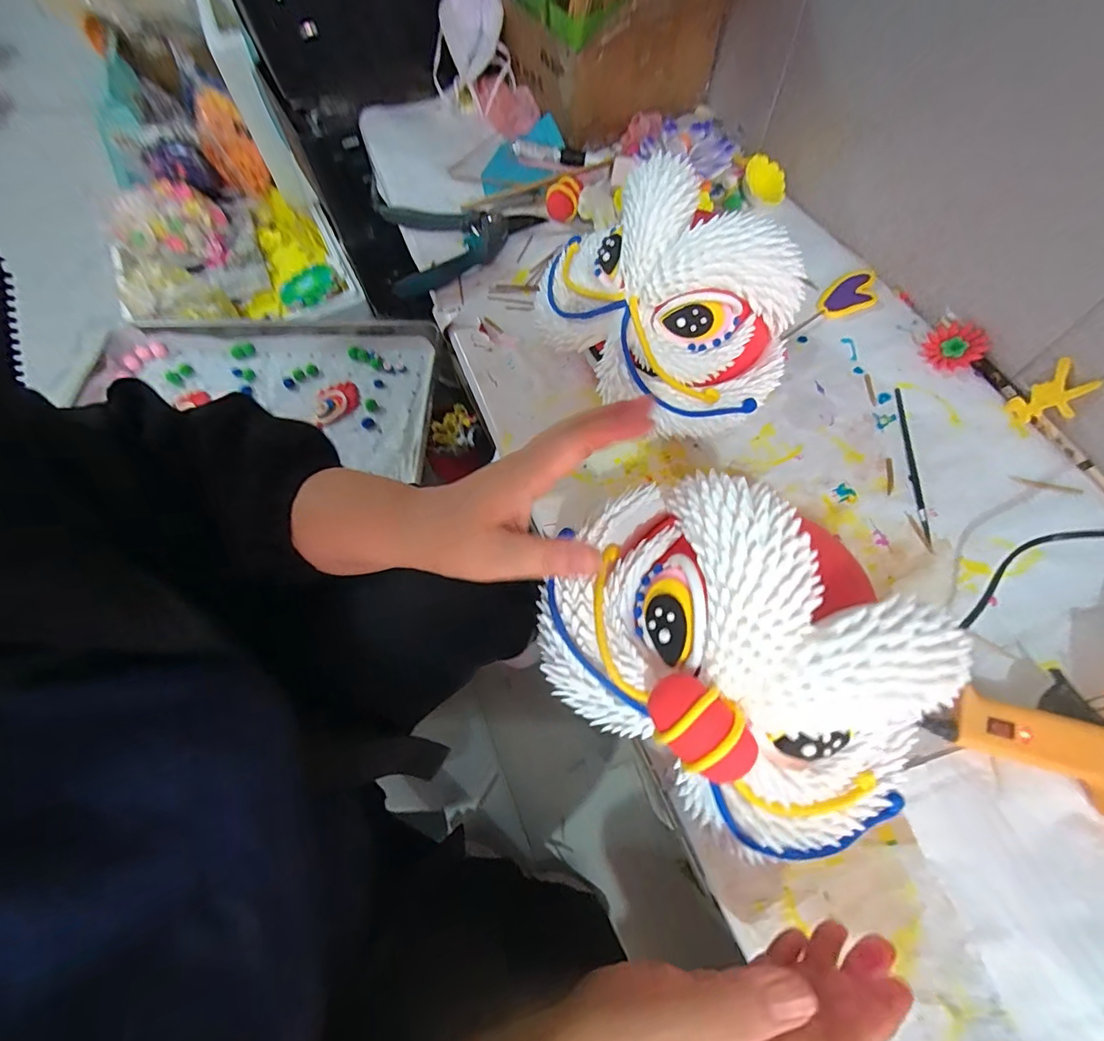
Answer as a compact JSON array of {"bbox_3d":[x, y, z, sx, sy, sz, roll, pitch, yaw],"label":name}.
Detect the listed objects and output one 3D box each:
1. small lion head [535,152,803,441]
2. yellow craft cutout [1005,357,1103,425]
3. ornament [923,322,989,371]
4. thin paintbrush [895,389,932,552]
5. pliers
[{"bbox_3d":[0.078,-0.178,0.391,0.221,0.119,0.139,36,71,18],"label":"small lion head"},{"bbox_3d":[0.419,-0.103,0.417,0.010,0.054,0.039,-14,64,-21],"label":"yellow craft cutout"},{"bbox_3d":[0.377,-0.162,0.467,0.044,0.009,0.048,-4,79,22],"label":"ornament"},{"bbox_3d":[0.308,-0.050,0.426,0.007,0.004,0.157,6,65,6],"label":"thin paintbrush"},{"bbox_3d":[-0.098,-0.313,0.548,0.168,0.022,0.140,-13,65,-3],"label":"pliers"}]

